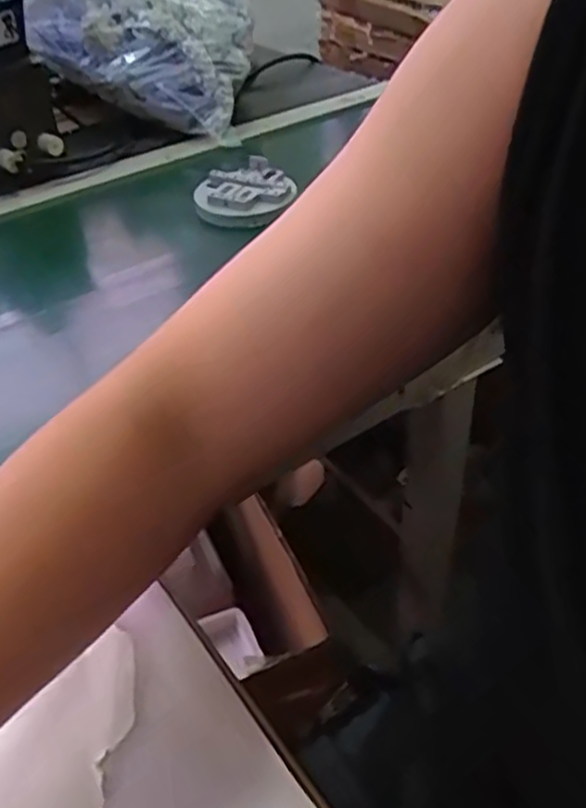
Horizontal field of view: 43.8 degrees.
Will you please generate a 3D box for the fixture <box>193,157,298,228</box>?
[{"bbox_3d":[-0.050,-0.220,0.753,0.097,0.026,0.100,-2,40,2],"label":"fixture"}]

